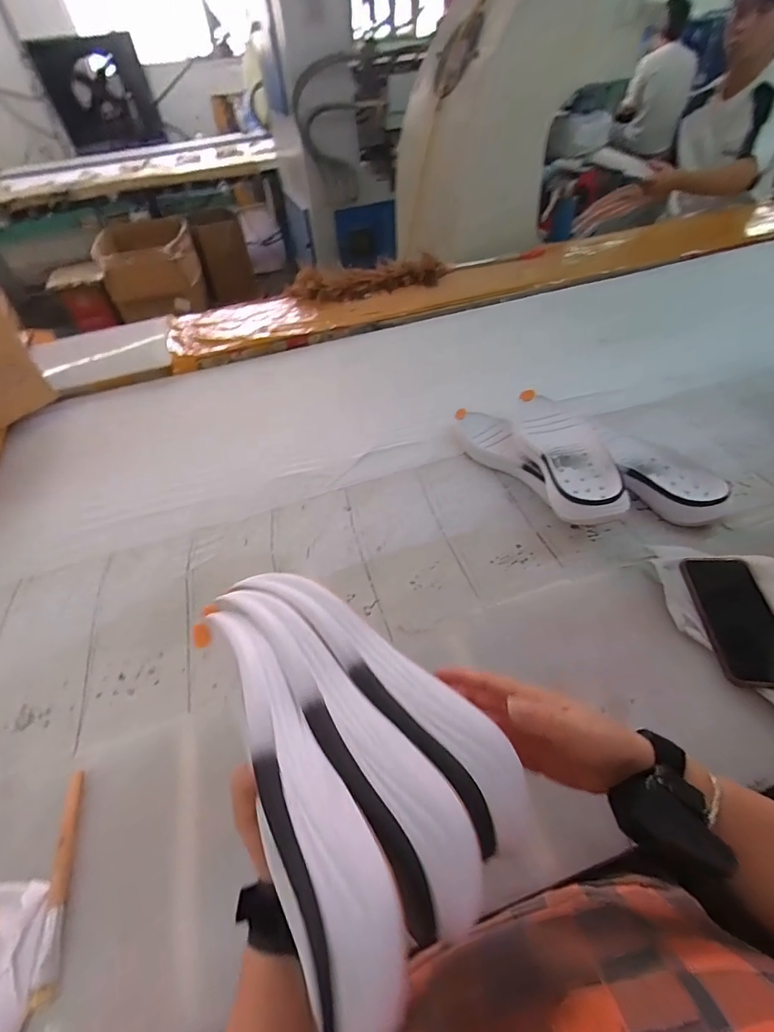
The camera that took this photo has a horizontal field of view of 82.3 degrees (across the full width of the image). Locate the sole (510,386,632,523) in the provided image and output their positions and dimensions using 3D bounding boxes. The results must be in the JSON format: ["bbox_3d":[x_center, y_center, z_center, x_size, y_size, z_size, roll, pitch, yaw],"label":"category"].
[{"bbox_3d":[0.269,-0.104,0.670,0.096,0.052,0.267,-8,48,-1],"label":"sole"}]

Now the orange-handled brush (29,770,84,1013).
[{"bbox_3d":[-0.293,0.325,0.401,0.013,0.016,0.165,-15,48,-7],"label":"orange-handled brush"}]

